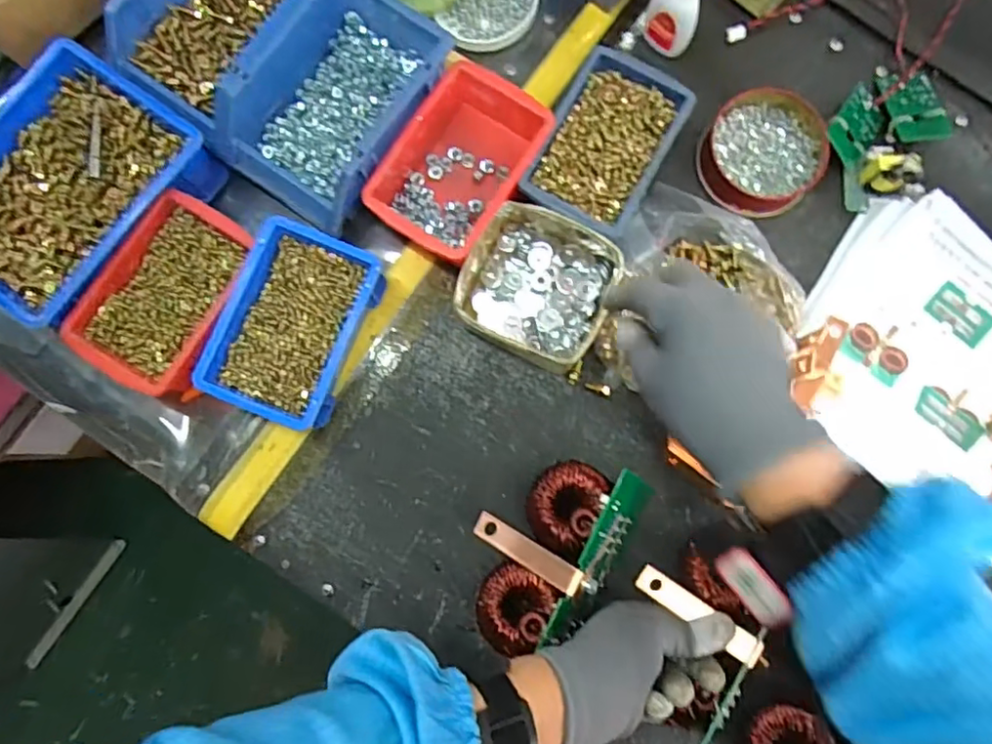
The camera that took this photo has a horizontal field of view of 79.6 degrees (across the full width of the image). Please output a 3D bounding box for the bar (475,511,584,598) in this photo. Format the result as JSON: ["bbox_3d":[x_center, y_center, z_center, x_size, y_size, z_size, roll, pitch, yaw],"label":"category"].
[{"bbox_3d":[0.023,0.132,0.434,0.087,0.011,0.021,26,84,27],"label":"bar"}]

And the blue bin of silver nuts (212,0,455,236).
[{"bbox_3d":[-0.131,-0.227,0.498,0.130,0.063,0.186,35,85,4],"label":"blue bin of silver nuts"}]

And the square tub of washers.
[{"bbox_3d":[0.034,-0.071,0.493,0.113,0.050,0.112,25,85,3],"label":"square tub of washers"}]

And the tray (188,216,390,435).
[{"bbox_3d":[-0.160,-0.036,0.482,0.097,0.055,0.147,21,85,2],"label":"tray"}]

